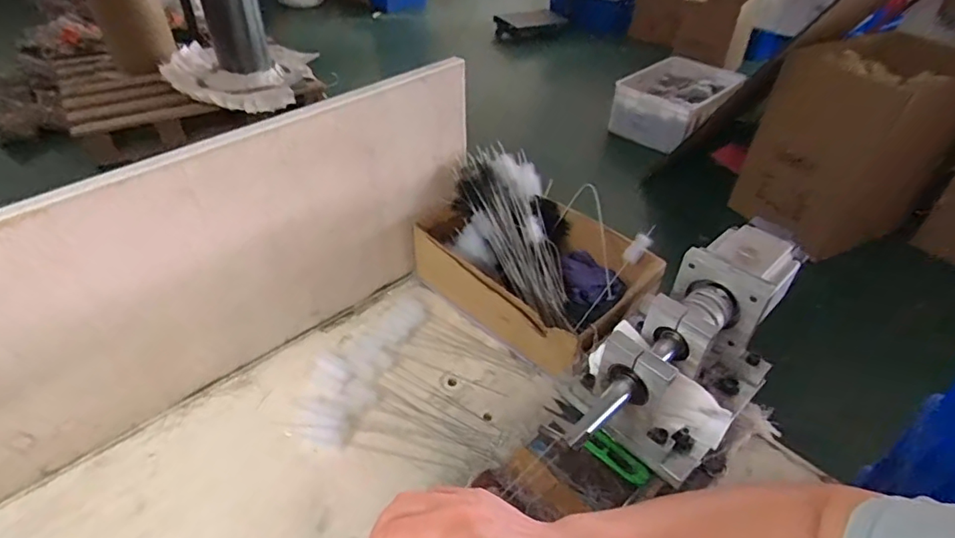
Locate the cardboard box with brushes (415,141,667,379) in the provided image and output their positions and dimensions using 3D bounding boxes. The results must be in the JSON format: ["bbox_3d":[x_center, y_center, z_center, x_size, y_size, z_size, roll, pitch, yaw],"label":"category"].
[{"bbox_3d":[0.073,-0.015,0.691,0.190,0.149,0.286,-30,50,-32],"label":"cardboard box with brushes"}]

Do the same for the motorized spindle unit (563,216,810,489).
[{"bbox_3d":[0.216,0.072,0.530,0.133,0.136,0.255,32,49,30],"label":"motorized spindle unit"}]

